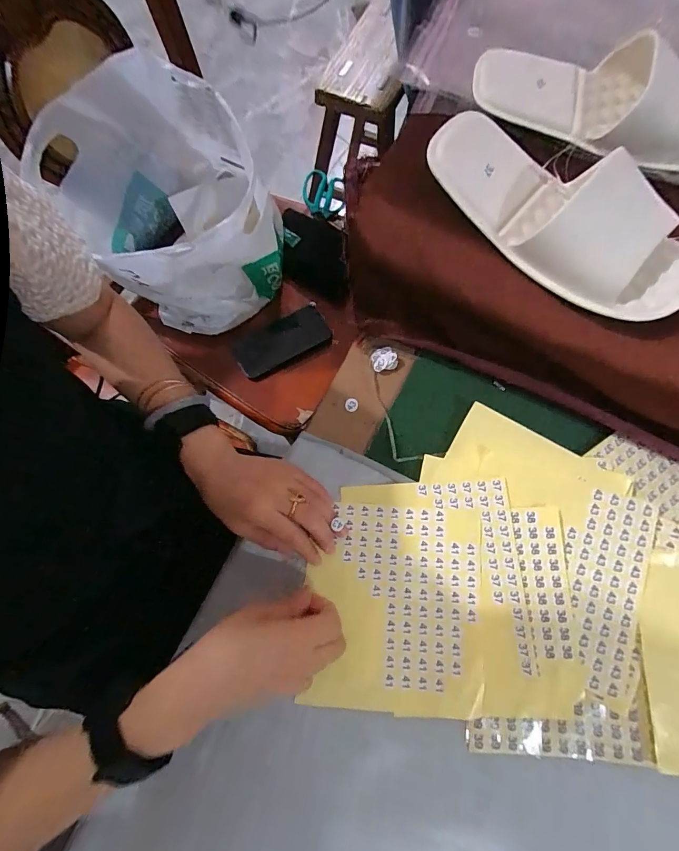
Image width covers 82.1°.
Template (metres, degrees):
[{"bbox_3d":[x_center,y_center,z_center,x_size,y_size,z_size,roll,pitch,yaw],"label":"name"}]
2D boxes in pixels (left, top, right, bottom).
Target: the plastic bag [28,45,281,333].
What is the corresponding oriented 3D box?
[{"bbox_3d":[-0.227,-0.315,0.571,0.238,0.253,0.298,-24,76,-7],"label":"plastic bag"}]

